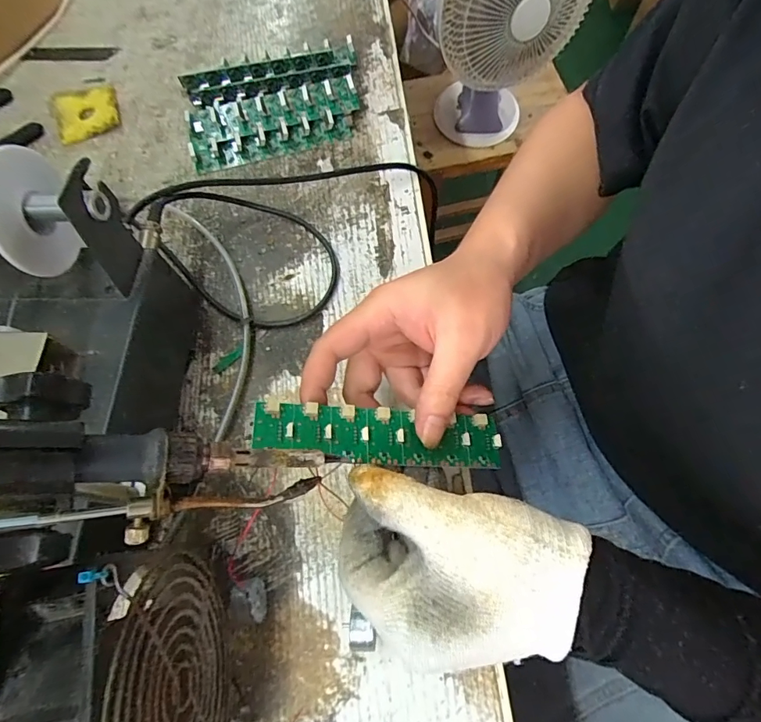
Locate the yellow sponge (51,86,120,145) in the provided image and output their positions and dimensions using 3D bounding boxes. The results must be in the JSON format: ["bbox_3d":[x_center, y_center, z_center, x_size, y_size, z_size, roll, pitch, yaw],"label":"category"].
[{"bbox_3d":[-0.277,-0.236,0.412,0.056,0.009,0.060,-19,70,-4],"label":"yellow sponge"}]

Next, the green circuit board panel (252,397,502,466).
[{"bbox_3d":[0.002,0.040,0.239,0.136,0.006,0.031,8,69,-14],"label":"green circuit board panel"}]

